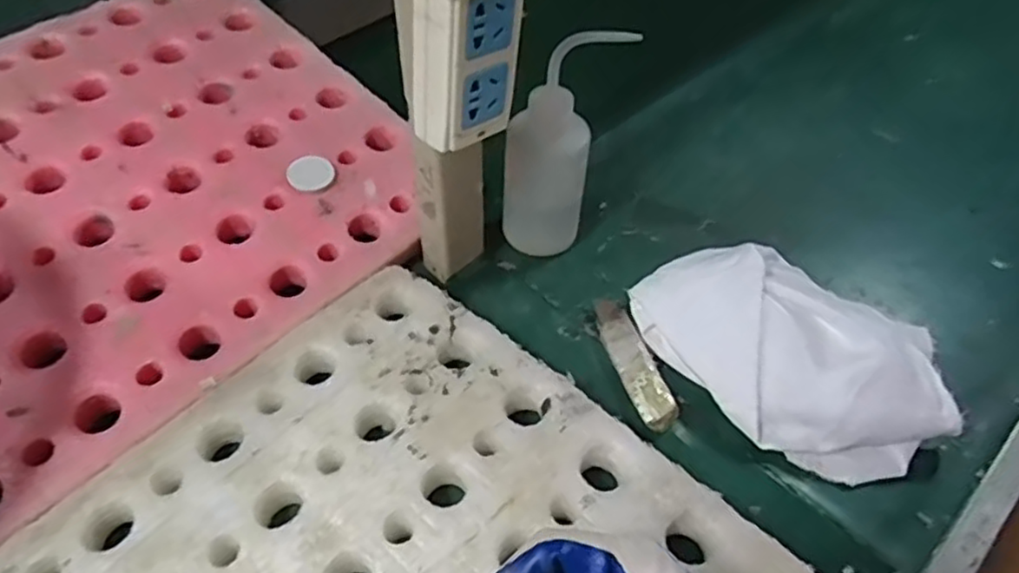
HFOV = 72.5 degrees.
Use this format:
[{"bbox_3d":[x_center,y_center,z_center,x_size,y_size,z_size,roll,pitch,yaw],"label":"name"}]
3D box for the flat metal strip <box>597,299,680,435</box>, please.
[{"bbox_3d":[0.087,0.052,0.493,0.027,0.012,0.106,-14,50,-14],"label":"flat metal strip"}]

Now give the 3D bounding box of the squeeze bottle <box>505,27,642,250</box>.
[{"bbox_3d":[0.038,-0.104,0.520,0.051,0.175,0.077,34,57,25],"label":"squeeze bottle"}]

